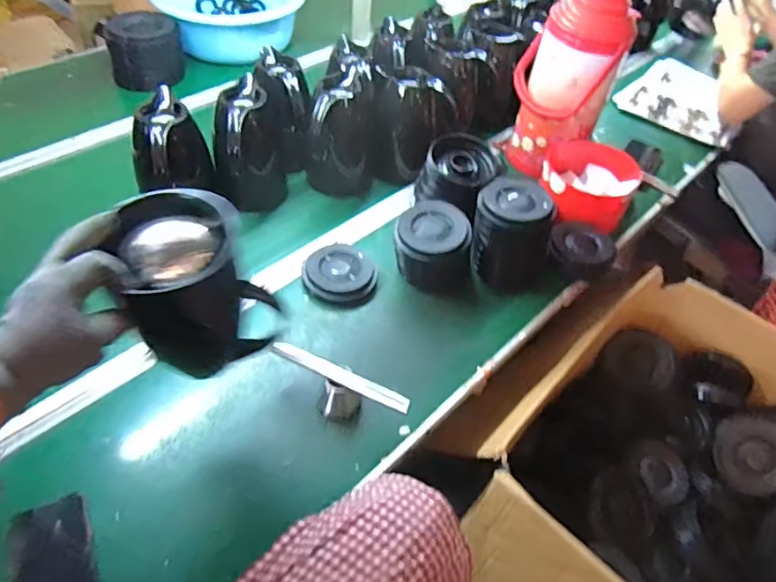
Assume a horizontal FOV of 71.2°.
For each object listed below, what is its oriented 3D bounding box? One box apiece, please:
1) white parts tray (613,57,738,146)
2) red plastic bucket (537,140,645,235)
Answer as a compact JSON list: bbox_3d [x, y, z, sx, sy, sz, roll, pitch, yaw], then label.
[{"bbox_3d":[0.783,-0.501,1.421,0.284,0.035,0.341,31,52,22],"label":"white parts tray"},{"bbox_3d":[0.385,-0.205,1.056,0.172,0.113,0.155,19,49,12],"label":"red plastic bucket"}]

